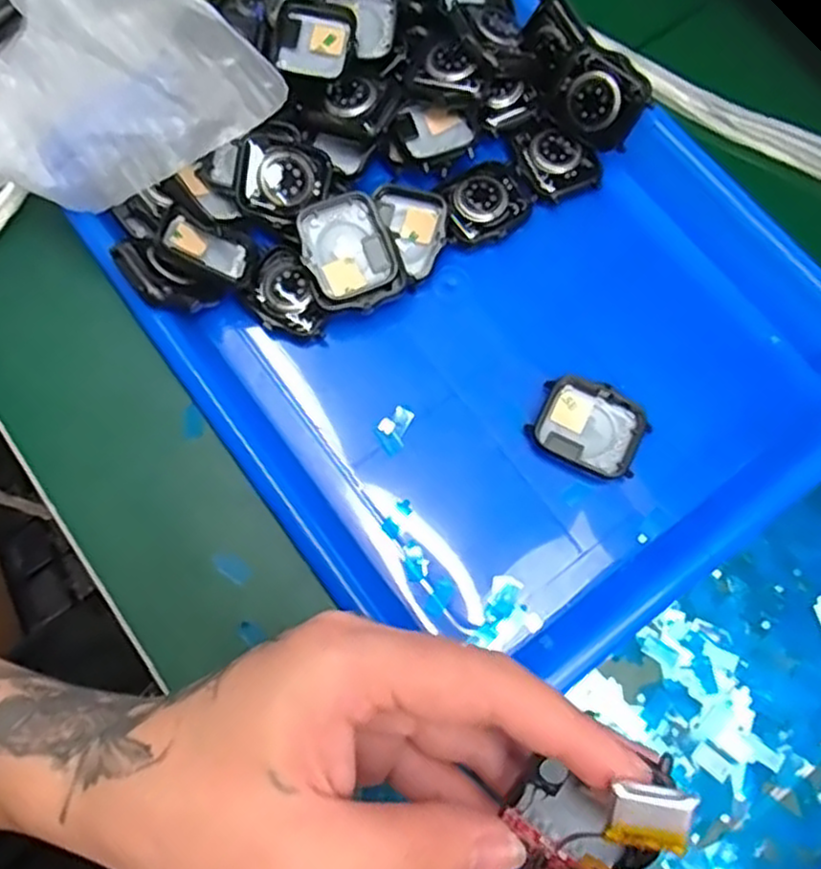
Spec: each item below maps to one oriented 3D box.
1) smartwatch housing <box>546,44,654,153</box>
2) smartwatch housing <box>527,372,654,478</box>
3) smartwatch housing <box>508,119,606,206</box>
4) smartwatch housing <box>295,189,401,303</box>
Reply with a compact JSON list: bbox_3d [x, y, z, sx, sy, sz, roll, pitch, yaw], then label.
[{"bbox_3d":[0.087,-0.154,0.333,0.042,0.036,0.009,41,38,-2],"label":"smartwatch housing"},{"bbox_3d":[0.078,-0.003,0.318,0.046,0.016,0.034,29,76,9],"label":"smartwatch housing"},{"bbox_3d":[0.070,-0.134,0.349,0.033,0.013,0.040,-22,75,-5],"label":"smartwatch housing"},{"bbox_3d":[-0.028,-0.083,0.319,0.037,0.008,0.043,-26,100,-7],"label":"smartwatch housing"}]

